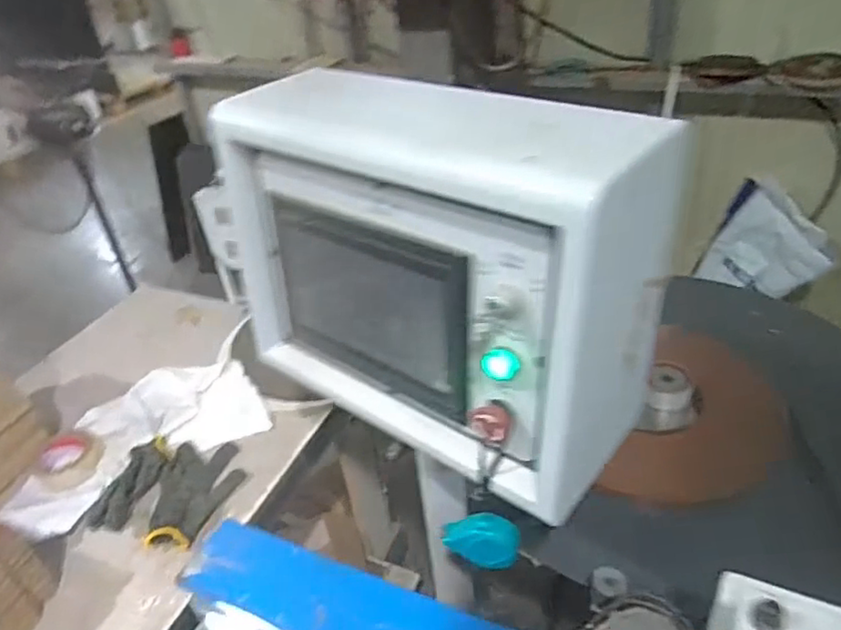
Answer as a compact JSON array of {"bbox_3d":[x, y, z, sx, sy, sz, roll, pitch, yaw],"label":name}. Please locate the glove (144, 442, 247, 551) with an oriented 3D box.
[{"bbox_3d":[-0.363,0.275,1.004,0.131,0.025,0.211,-2,36,8],"label":"glove"}]

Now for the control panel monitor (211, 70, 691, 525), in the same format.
[{"bbox_3d":[0.007,-0.046,0.661,0.205,0.324,0.444,-33,43,-31],"label":"control panel monitor"}]

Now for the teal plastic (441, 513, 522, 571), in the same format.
[{"bbox_3d":[0.063,0.236,0.660,0.081,0.048,0.034,3,37,14],"label":"teal plastic"}]

